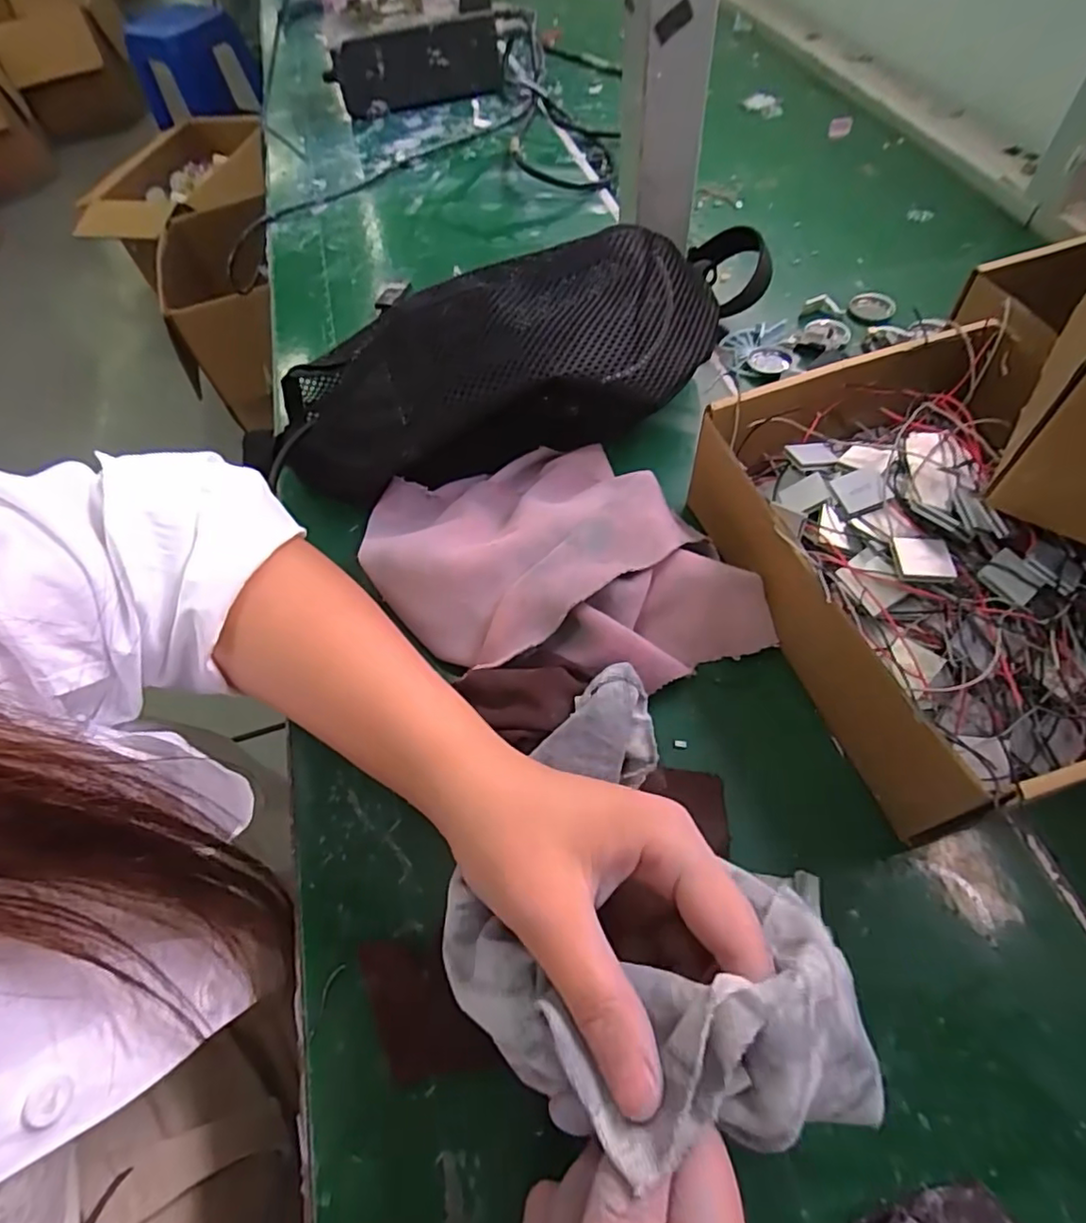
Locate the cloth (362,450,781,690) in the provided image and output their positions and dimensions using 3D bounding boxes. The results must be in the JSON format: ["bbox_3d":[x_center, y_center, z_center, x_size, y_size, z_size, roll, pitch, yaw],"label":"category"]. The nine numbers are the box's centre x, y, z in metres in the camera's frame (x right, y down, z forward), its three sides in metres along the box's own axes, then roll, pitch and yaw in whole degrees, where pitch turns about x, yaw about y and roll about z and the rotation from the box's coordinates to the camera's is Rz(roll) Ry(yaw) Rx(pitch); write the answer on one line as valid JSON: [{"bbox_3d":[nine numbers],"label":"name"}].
[{"bbox_3d":[-0.003,-0.028,0.306,0.150,0.052,0.172,-27,60,-11],"label":"cloth"}]

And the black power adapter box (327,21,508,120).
[{"bbox_3d":[-0.135,-0.586,0.655,0.180,0.062,0.039,-14,58,-3],"label":"black power adapter box"}]

